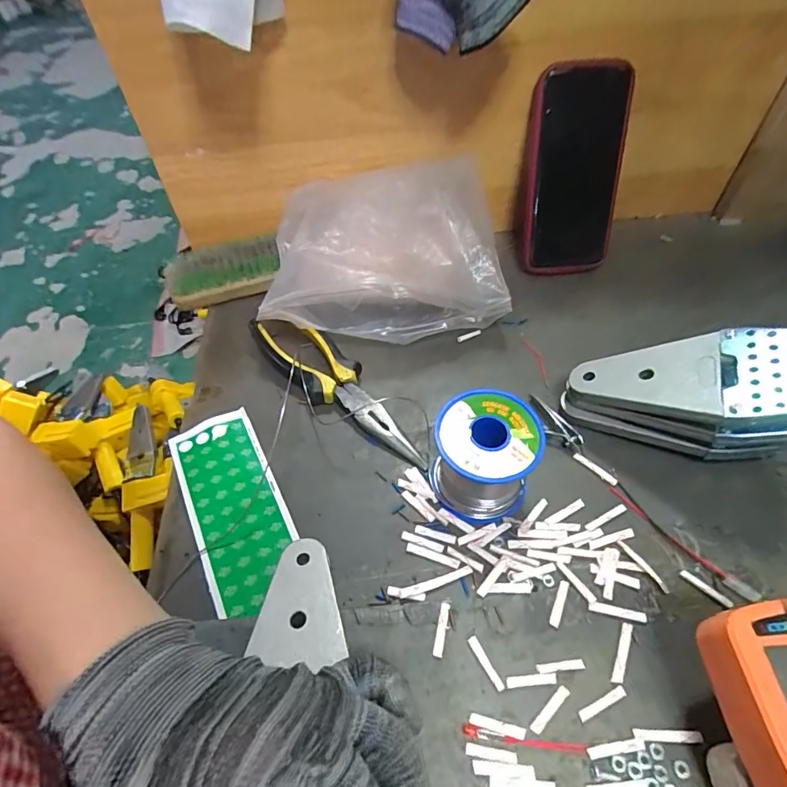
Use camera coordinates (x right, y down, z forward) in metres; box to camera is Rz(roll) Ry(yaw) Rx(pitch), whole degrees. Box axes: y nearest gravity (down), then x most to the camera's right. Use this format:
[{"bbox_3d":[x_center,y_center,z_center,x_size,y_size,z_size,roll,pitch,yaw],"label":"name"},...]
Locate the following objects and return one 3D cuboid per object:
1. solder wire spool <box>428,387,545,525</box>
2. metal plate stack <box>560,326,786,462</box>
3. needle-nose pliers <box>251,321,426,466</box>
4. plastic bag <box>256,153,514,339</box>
[{"bbox_3d":[0.058,0.042,0.311,0.062,0.064,0.063,5,53,6],"label":"solder wire spool"},{"bbox_3d":[0.194,-0.003,0.324,0.136,0.091,0.068,16,55,14],"label":"metal plate stack"},{"bbox_3d":[-0.045,-0.006,0.373,0.048,0.028,0.171,-33,58,-21],"label":"needle-nose pliers"},{"bbox_3d":[-0.010,-0.123,0.429,0.204,0.088,0.148,-6,53,-2],"label":"plastic bag"}]

